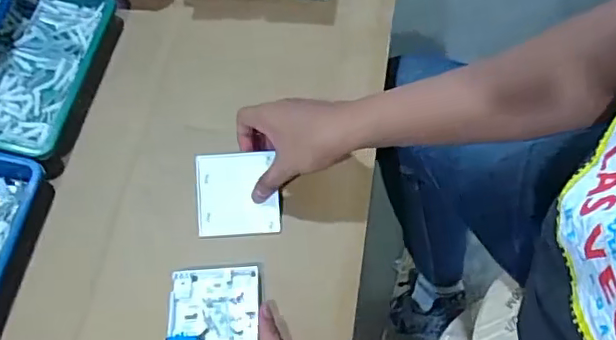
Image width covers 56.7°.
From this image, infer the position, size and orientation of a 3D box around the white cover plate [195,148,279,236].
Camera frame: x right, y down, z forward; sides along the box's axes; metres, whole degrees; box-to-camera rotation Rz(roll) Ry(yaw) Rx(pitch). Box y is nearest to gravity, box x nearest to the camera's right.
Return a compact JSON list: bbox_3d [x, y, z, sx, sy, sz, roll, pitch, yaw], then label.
[{"bbox_3d":[-0.073,0.025,0.598,0.085,0.005,0.086,-3,88,0],"label":"white cover plate"}]

